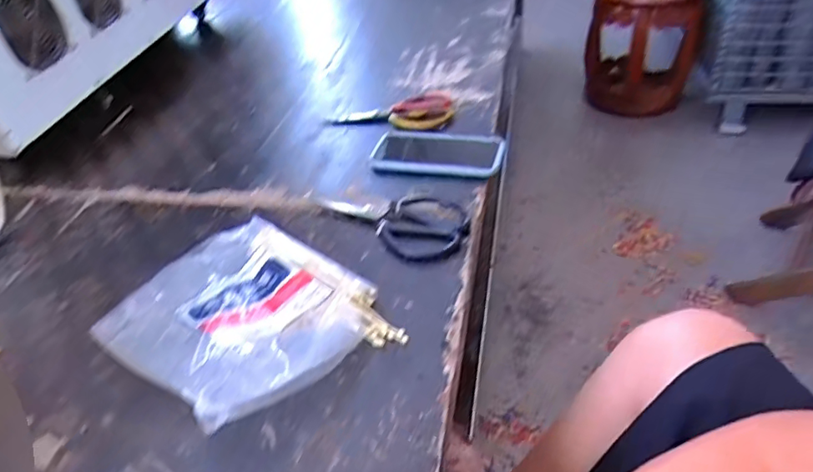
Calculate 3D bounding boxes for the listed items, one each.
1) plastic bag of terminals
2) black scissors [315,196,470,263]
[{"bbox_3d":[-0.157,0.062,0.513,0.251,0.047,0.201,29,51,34],"label":"plastic bag of terminals"},{"bbox_3d":[-0.023,-0.014,0.616,0.180,0.024,0.088,7,40,13],"label":"black scissors"}]

